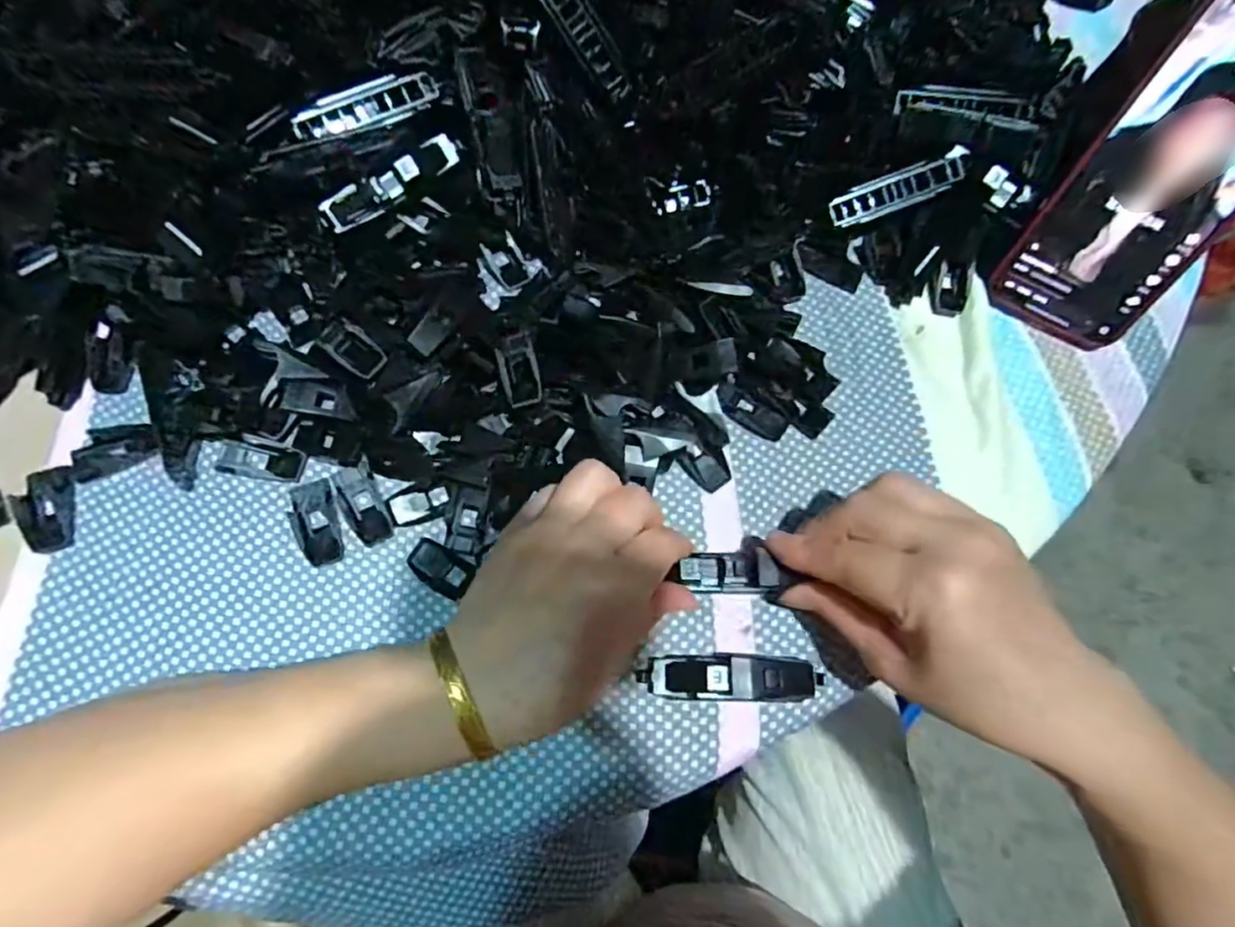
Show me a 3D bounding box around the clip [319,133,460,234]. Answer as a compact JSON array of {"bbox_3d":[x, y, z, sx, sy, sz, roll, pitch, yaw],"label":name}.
[{"bbox_3d":[-0.118,-0.146,0.322,0.076,0.010,0.019,-33,111,-4],"label":"clip"}]

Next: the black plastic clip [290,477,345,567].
[{"bbox_3d":[-0.143,0.029,0.297,0.019,0.004,0.042,-18,73,-8],"label":"black plastic clip"}]

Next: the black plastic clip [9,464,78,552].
[{"bbox_3d":[-0.268,0.022,0.291,0.027,0.006,0.040,-16,73,-8],"label":"black plastic clip"}]

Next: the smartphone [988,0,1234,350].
[{"bbox_3d":[0.263,-0.136,0.301,0.069,0.161,0.012,30,38,7],"label":"smartphone"}]

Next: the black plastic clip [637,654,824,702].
[{"bbox_3d":[0.052,0.095,0.275,0.080,0.021,0.019,1,71,-2],"label":"black plastic clip"}]

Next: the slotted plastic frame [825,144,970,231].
[{"bbox_3d":[0.156,-0.152,0.342,0.080,0.006,0.021,-22,73,3],"label":"slotted plastic frame"}]

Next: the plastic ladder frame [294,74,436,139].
[{"bbox_3d":[-0.127,-0.181,0.314,0.072,0.004,0.019,-23,108,-10],"label":"plastic ladder frame"}]

